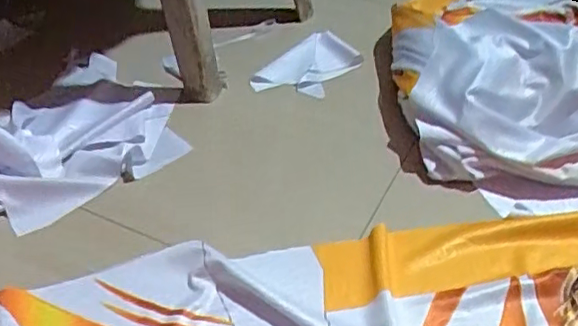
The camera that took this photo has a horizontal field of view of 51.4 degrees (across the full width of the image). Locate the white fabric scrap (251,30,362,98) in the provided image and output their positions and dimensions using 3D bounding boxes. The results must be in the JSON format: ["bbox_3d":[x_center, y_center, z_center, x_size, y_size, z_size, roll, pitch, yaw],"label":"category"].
[{"bbox_3d":[0.023,-0.138,0.865,0.164,0.049,0.079,-29,48,-29],"label":"white fabric scrap"}]

